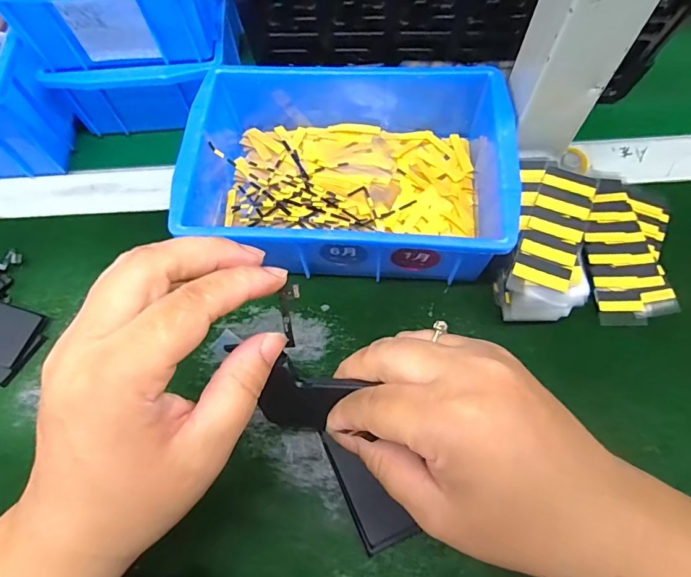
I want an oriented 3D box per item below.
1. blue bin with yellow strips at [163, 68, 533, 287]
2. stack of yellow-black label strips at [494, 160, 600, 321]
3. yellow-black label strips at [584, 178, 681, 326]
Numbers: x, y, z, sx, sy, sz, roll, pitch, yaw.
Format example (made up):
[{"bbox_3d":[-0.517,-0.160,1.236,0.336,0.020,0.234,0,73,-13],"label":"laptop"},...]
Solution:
[{"bbox_3d":[0.002,-0.081,0.297,0.196,0.067,0.149,2,65,3],"label":"blue bin with yellow strips"},{"bbox_3d":[0.121,-0.027,0.276,0.051,0.049,0.098,16,67,9],"label":"stack of yellow-black label strips"},{"bbox_3d":[0.191,-0.027,0.297,0.053,0.007,0.112,11,66,7],"label":"yellow-black label strips"}]

